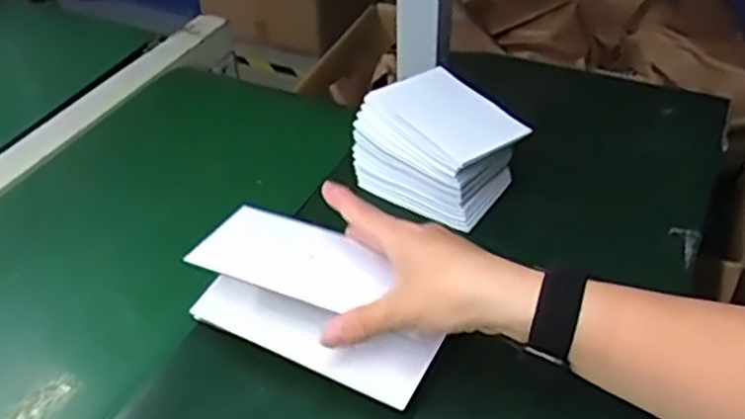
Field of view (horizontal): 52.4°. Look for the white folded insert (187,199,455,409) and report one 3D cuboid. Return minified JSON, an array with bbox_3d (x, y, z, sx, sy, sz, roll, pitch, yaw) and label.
[{"bbox_3d":[-0.035,0.051,0.481,0.170,0.037,0.088,19,47,20],"label":"white folded insert"}]

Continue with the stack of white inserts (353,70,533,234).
[{"bbox_3d":[0.053,-0.047,0.604,0.113,0.082,0.085,33,53,31],"label":"stack of white inserts"}]

